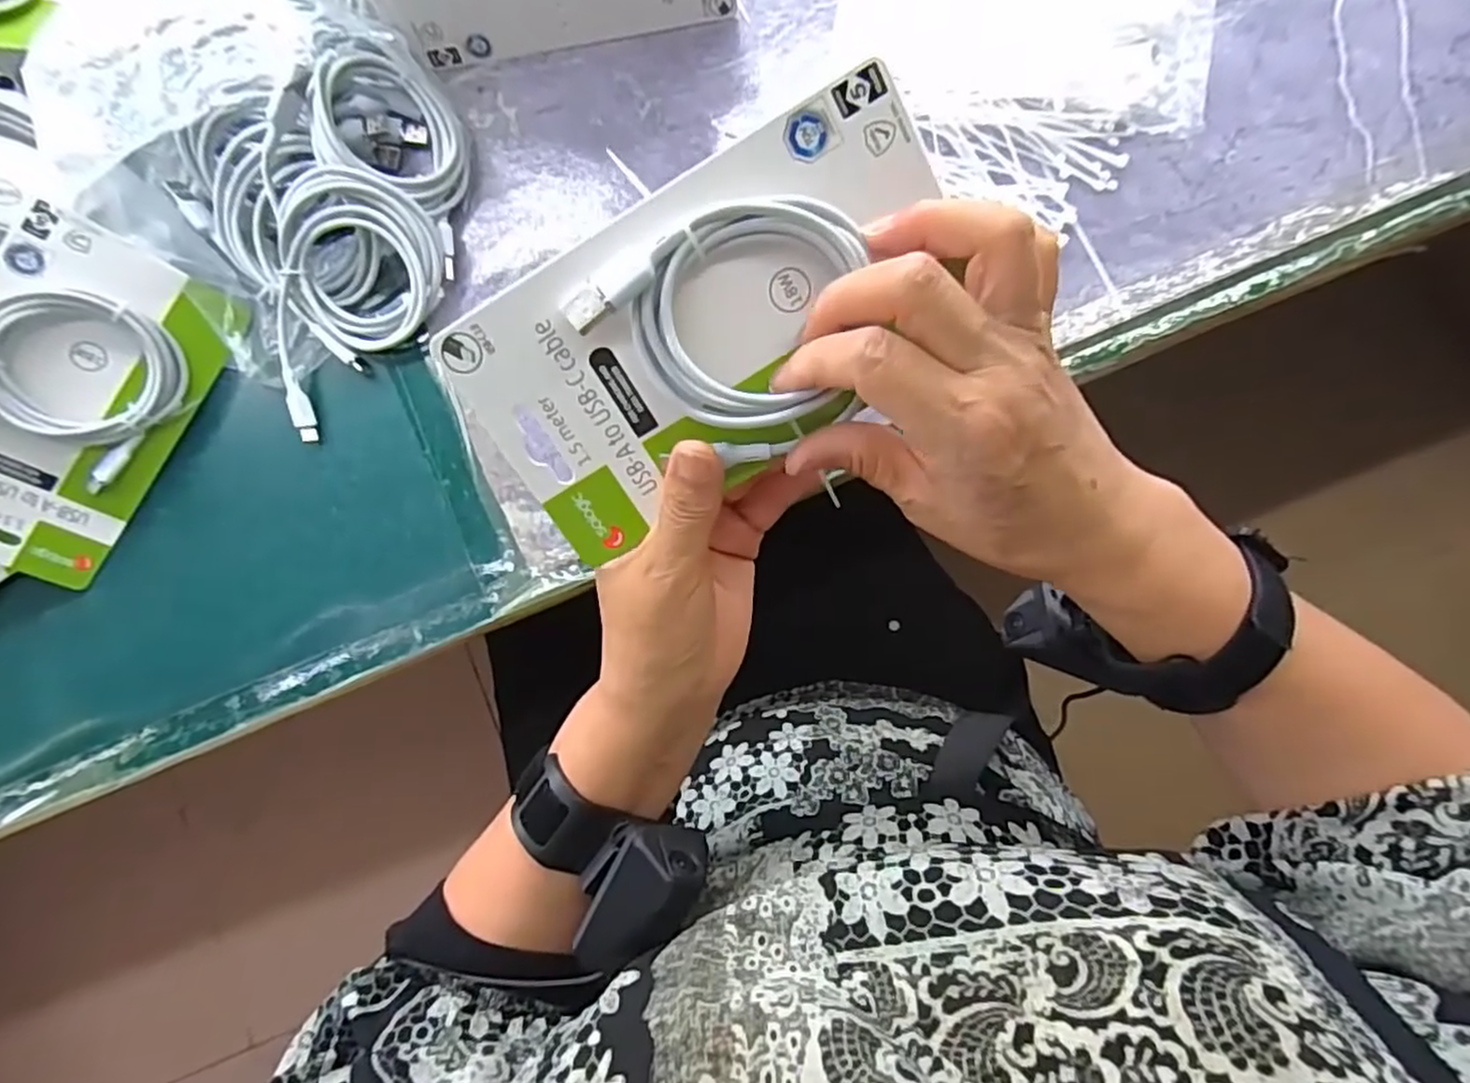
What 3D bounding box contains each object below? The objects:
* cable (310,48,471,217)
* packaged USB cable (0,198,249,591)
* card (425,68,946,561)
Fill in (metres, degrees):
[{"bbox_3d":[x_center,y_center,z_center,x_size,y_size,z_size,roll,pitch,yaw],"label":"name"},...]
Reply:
[{"bbox_3d":[-0.181,-0.221,0.388,0.080,0.017,0.072,21,73,-28],"label":"cable"},{"bbox_3d":[-0.351,-0.071,0.378,0.101,0.017,0.178,31,88,-31],"label":"packaged USB cable"},{"bbox_3d":[-0.004,-0.073,0.253,0.175,0.018,0.097,-31,107,4],"label":"card"}]

